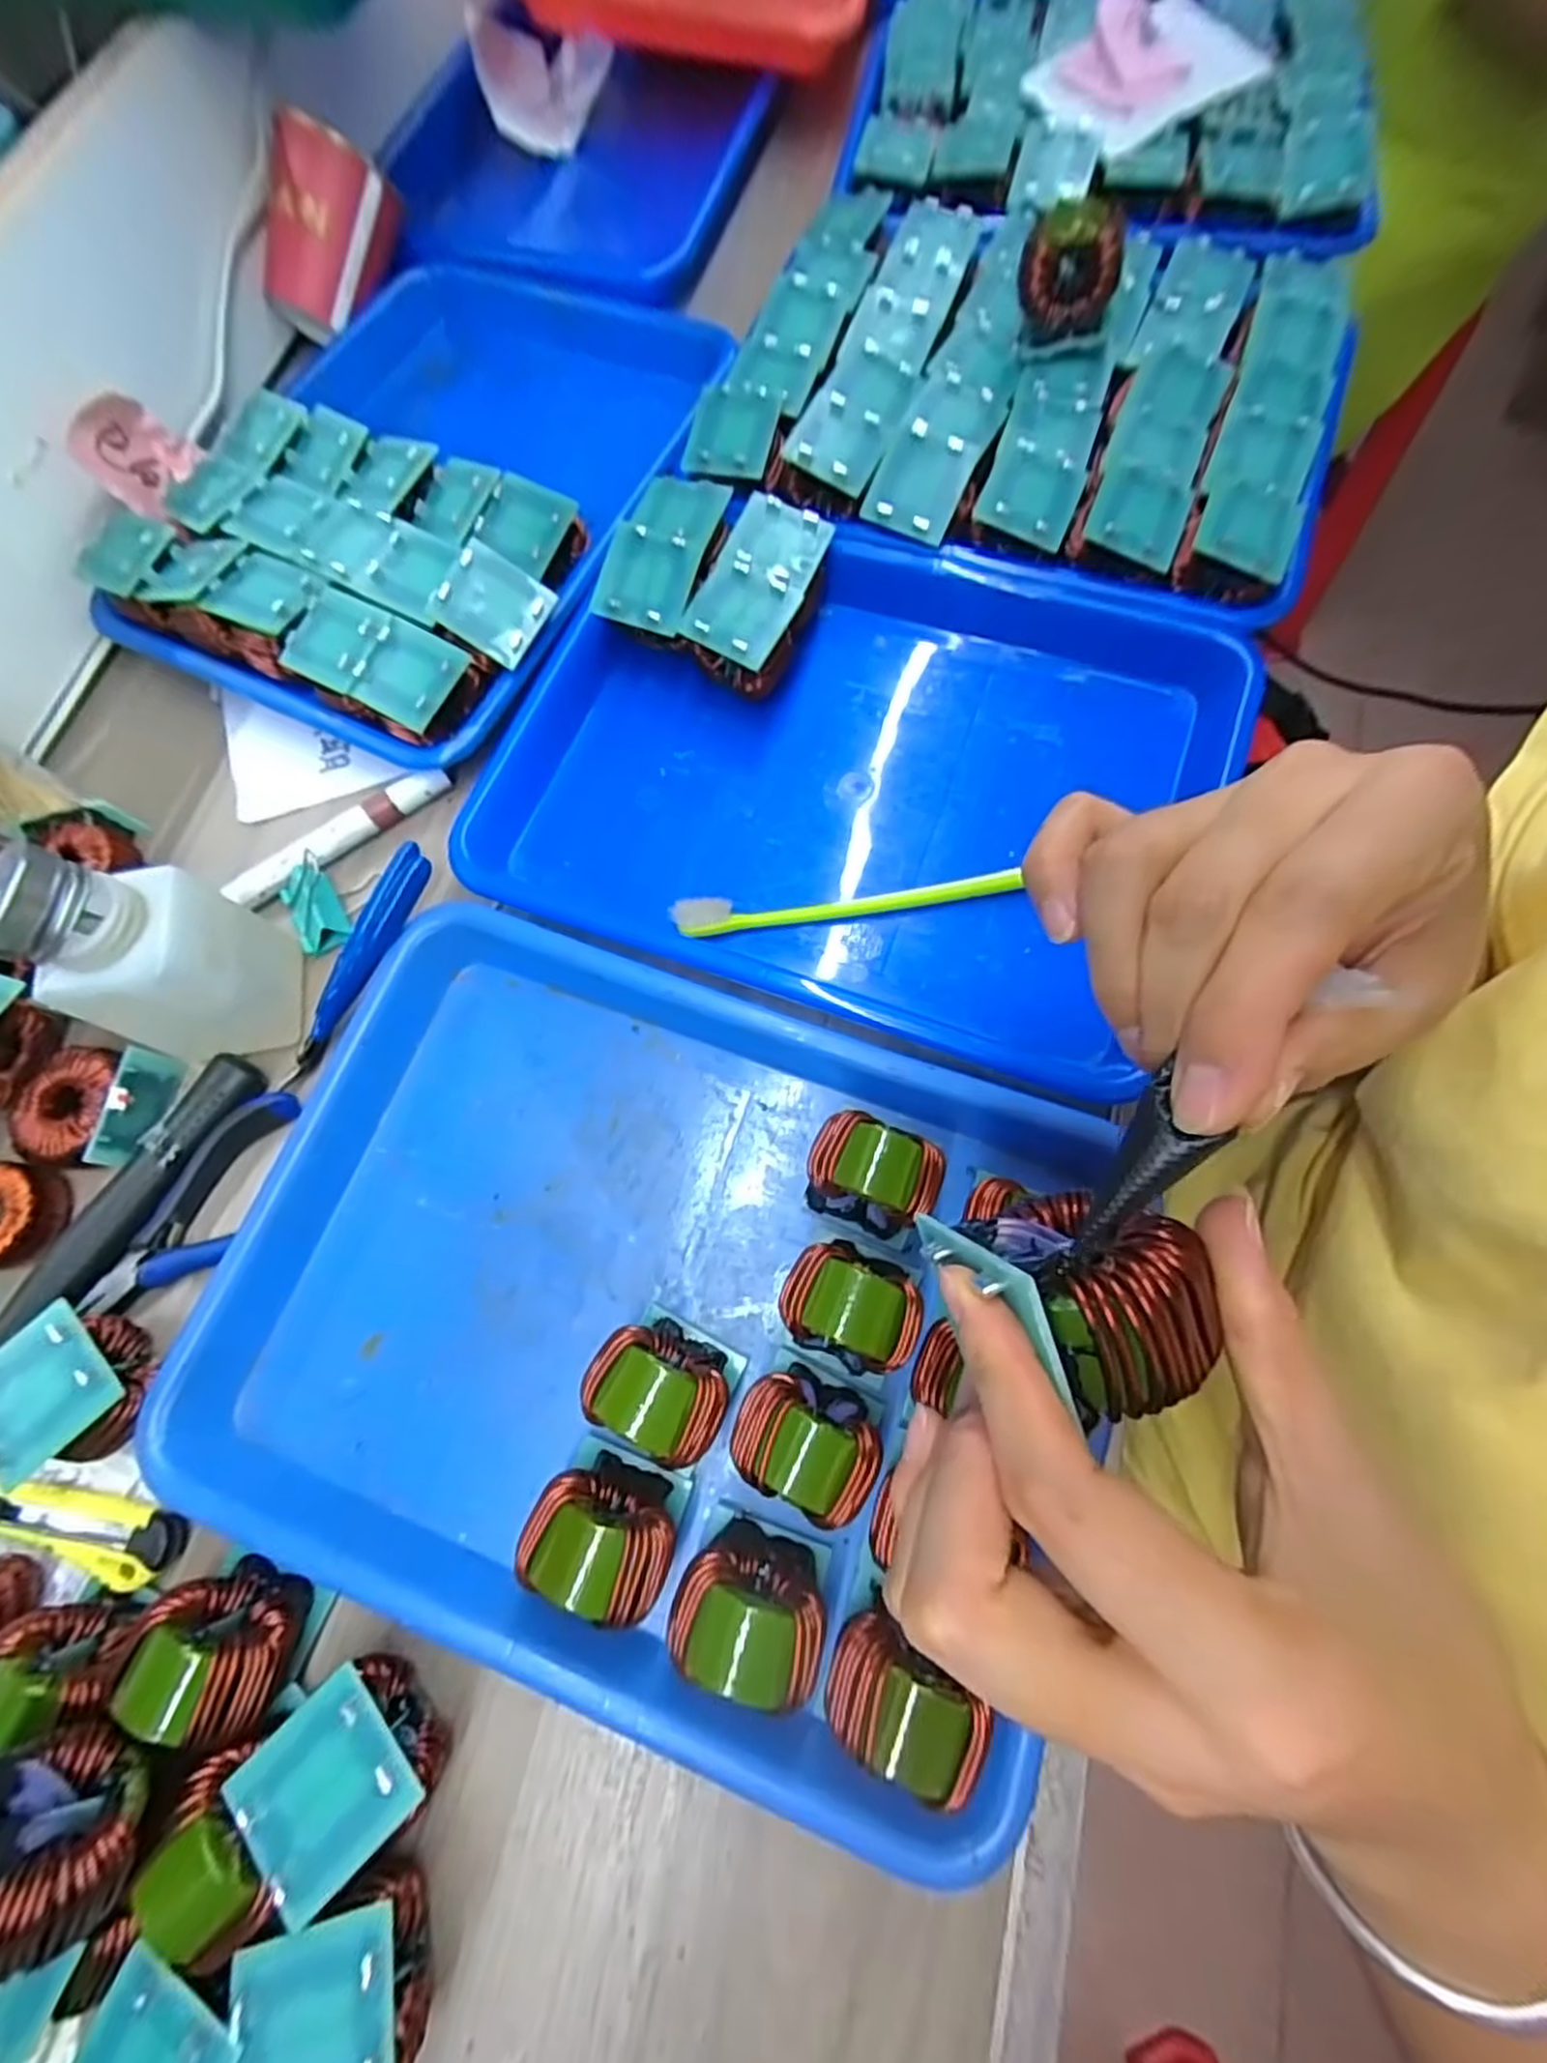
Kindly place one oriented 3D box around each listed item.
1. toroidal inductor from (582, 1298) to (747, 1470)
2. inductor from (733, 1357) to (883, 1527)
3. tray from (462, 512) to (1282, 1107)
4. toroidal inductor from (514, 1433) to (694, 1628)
[{"bbox_3d":[-0.040,0.127,0.275,0.049,0.049,0.035,26,76,9],"label":"toroidal inductor"},{"bbox_3d":[0.012,0.144,0.269,0.050,0.048,0.036,24,76,9],"label":"inductor"},{"bbox_3d":[0.040,-0.128,0.361,0.322,0.032,0.253,19,74,9],"label":"tray"},{"bbox_3d":[-0.057,0.171,0.263,0.048,0.051,0.035,21,75,8],"label":"toroidal inductor"}]

